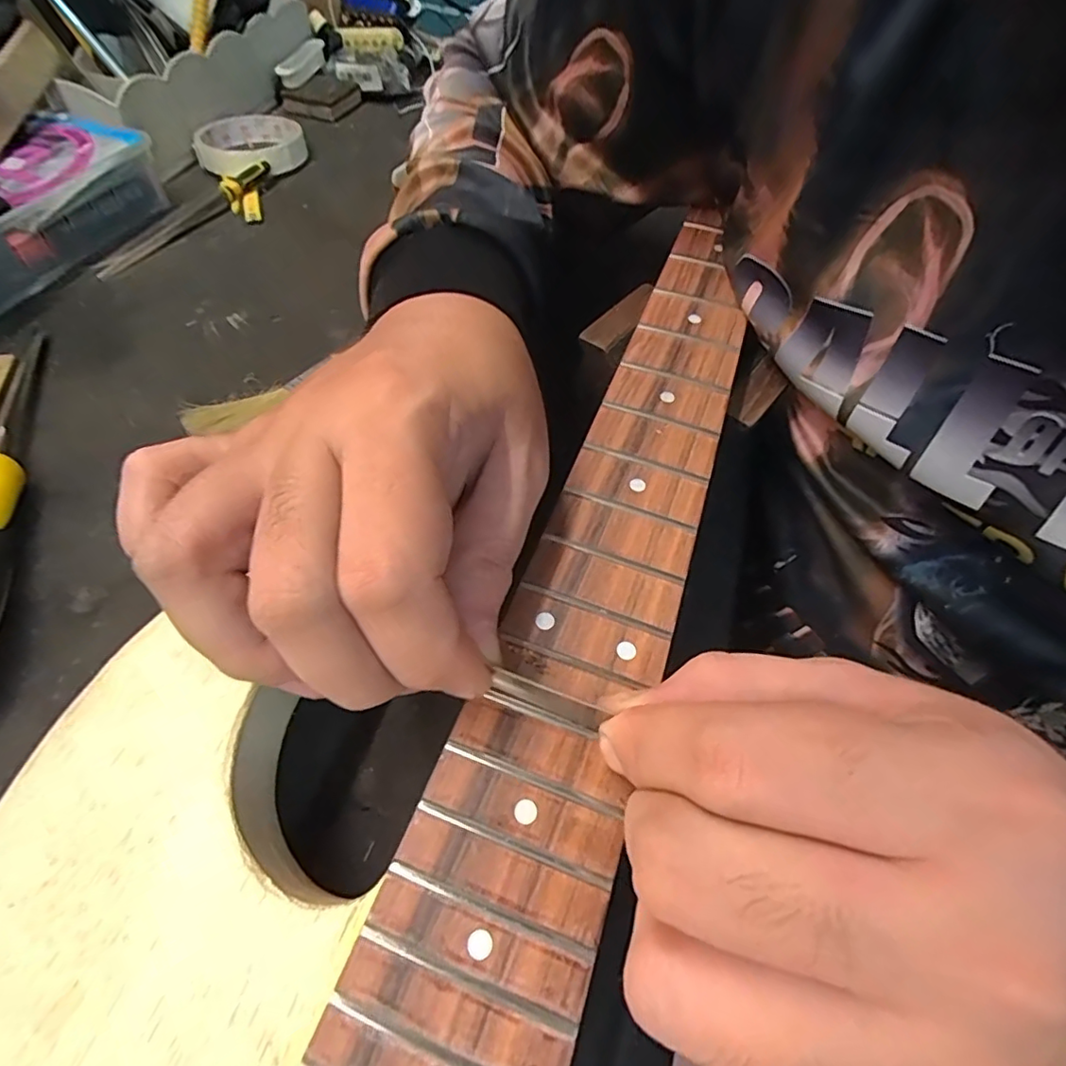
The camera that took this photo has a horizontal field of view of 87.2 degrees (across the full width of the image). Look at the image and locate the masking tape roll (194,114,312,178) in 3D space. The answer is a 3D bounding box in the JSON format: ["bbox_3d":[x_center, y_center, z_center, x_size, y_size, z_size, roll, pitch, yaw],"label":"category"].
[{"bbox_3d":[-0.237,-0.327,0.472,0.085,0.023,0.094,-18,59,-14],"label":"masking tape roll"}]

